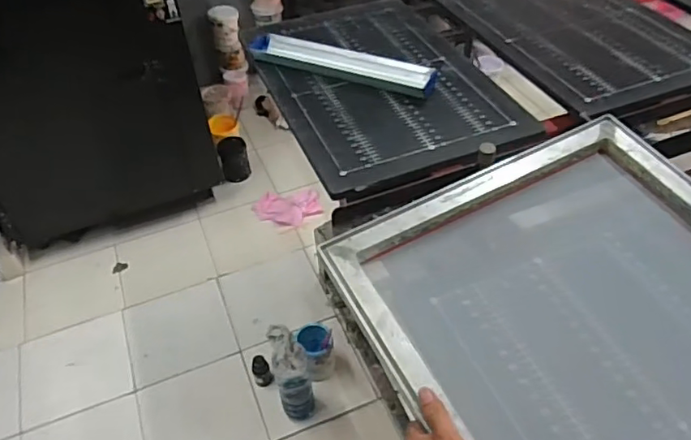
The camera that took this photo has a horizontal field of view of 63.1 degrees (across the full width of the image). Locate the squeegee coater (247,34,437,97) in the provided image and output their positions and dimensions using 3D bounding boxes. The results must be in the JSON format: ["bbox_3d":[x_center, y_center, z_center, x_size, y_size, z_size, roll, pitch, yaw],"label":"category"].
[{"bbox_3d":[-0.012,-0.309,1.116,0.393,0.029,0.083,18,49,20],"label":"squeegee coater"}]

